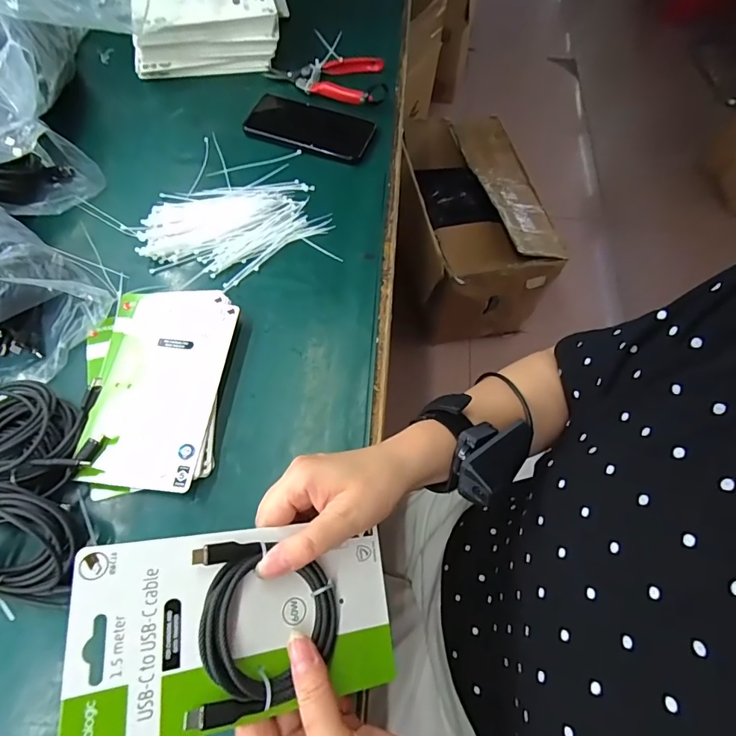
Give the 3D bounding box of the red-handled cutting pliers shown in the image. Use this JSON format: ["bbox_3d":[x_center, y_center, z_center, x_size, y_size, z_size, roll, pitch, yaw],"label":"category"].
[{"bbox_3d":[-0.061,-0.400,0.604,0.149,0.013,0.095,10,63,5],"label":"red-handled cutting pliers"}]

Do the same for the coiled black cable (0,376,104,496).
[{"bbox_3d":[-0.283,0.049,0.360,0.133,0.034,0.091,8,63,4],"label":"coiled black cable"}]

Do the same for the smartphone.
[{"bbox_3d":[-0.074,-0.306,0.558,0.153,0.013,0.081,19,64,10],"label":"smartphone"}]

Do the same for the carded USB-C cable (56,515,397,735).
[{"bbox_3d":[-0.068,0.145,0.257,0.177,0.015,0.097,3,70,-26],"label":"carded USB-C cable"}]

